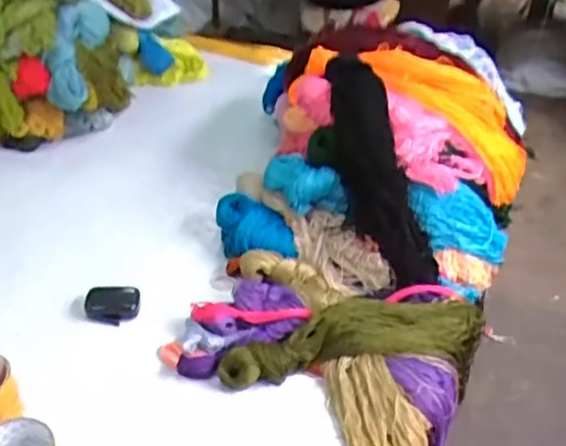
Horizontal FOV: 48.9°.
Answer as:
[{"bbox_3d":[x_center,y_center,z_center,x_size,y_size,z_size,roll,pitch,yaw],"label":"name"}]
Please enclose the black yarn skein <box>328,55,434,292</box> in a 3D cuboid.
[{"bbox_3d":[0.144,-0.100,0.978,0.109,0.073,0.407,-9,69,-12],"label":"black yarn skein"}]

